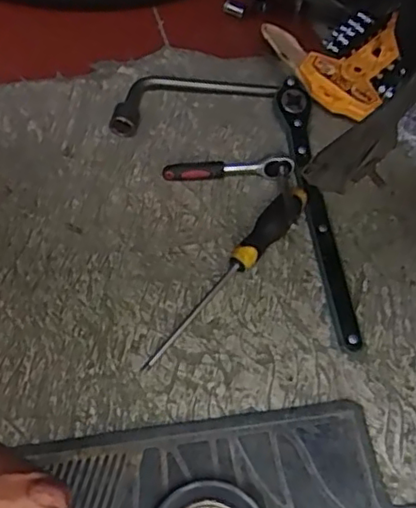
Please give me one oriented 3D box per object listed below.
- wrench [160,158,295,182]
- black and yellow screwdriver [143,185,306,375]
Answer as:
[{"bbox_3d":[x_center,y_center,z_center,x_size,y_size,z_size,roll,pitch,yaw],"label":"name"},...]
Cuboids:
[{"bbox_3d":[0.022,-0.094,0.685,0.139,0.028,0.020,1,58,-4],"label":"wrench"},{"bbox_3d":[0.027,0.019,0.610,0.033,0.042,0.241,33,61,15],"label":"black and yellow screwdriver"}]

